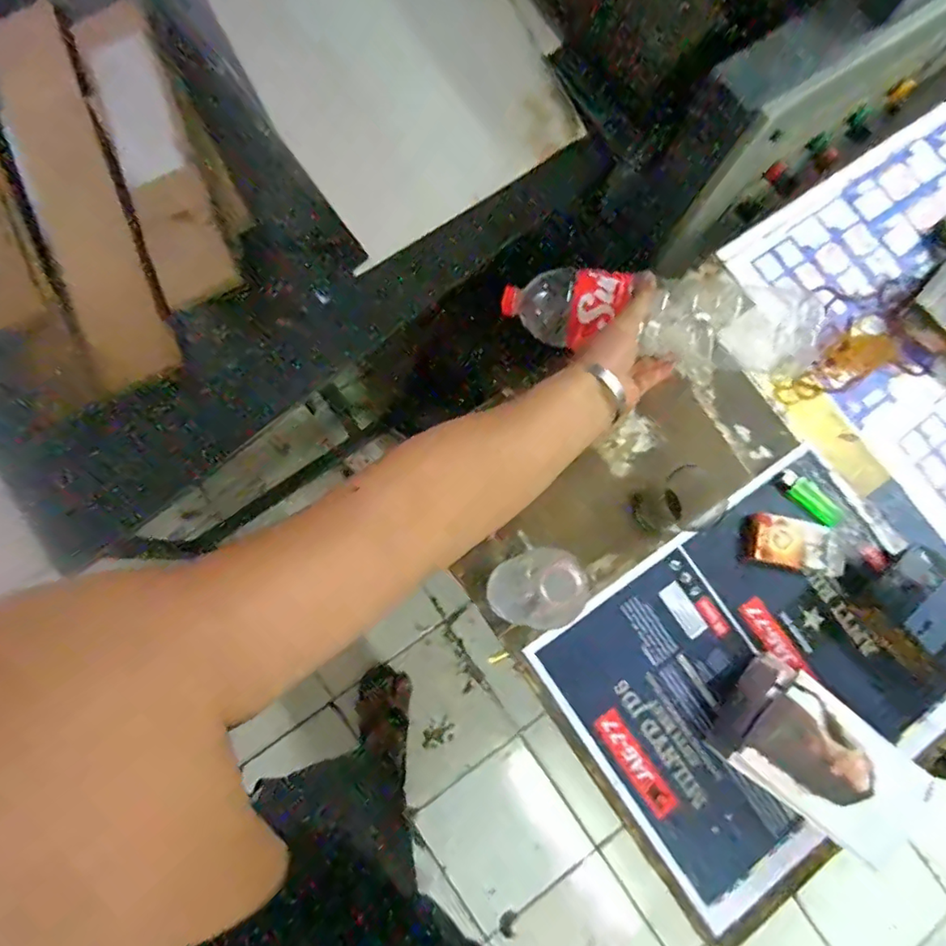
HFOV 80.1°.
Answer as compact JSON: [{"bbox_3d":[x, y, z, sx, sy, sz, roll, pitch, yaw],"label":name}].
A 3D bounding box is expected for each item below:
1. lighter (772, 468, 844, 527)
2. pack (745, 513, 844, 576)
[{"bbox_3d":[0.390,0.026,0.652,0.085,0.007,0.030,41,83,7],"label":"lighter"},{"bbox_3d":[0.358,0.079,0.619,0.099,0.018,0.054,9,80,2],"label":"pack"}]

